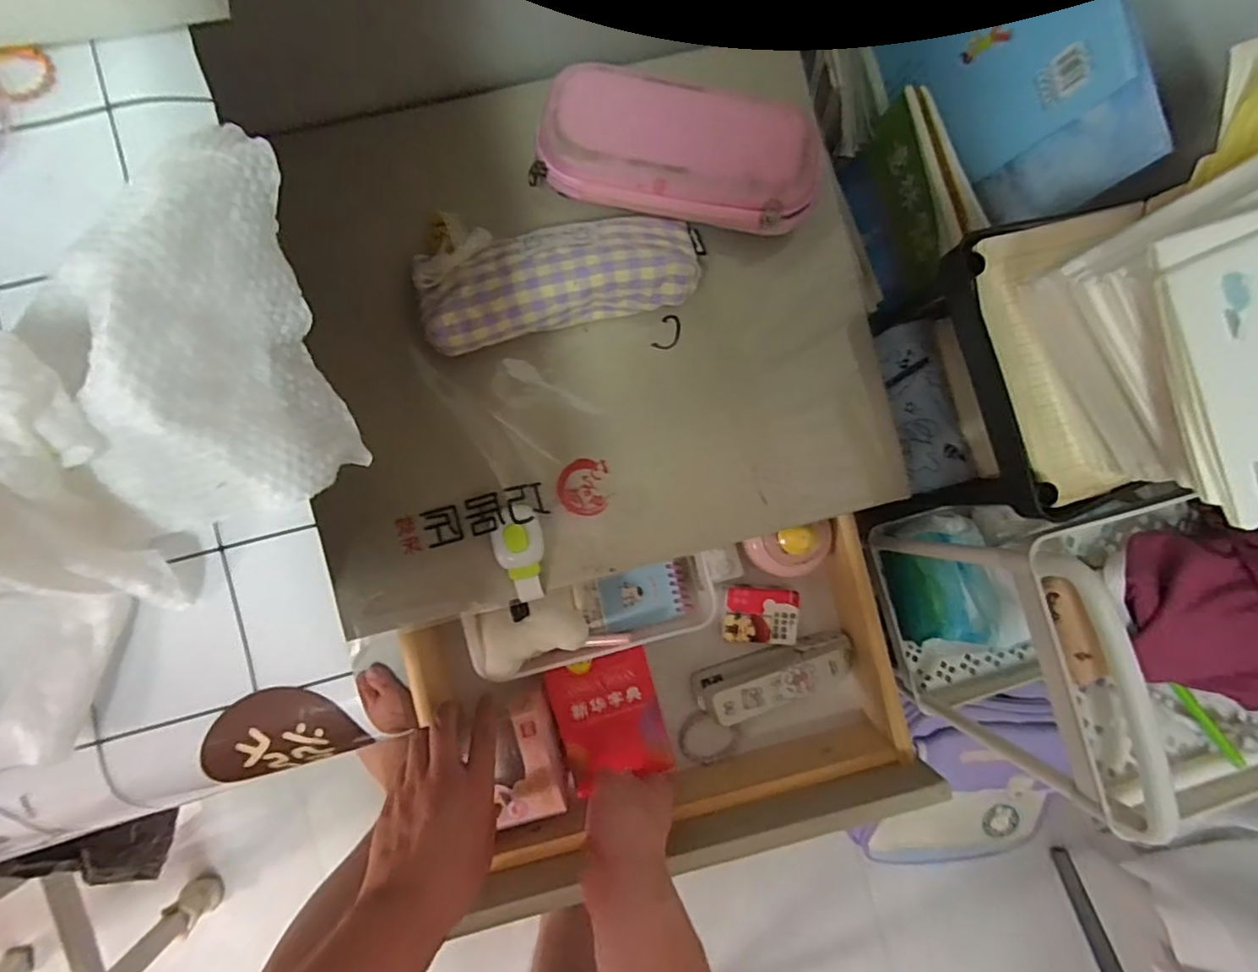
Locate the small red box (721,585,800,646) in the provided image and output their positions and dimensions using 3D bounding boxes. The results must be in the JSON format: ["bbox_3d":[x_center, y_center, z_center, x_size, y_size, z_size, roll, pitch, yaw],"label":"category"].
[{"bbox_3d":[0.131,0.129,0.583,0.073,0.012,0.055,6,88,-6],"label":"small red box"}]

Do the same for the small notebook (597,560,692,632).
[{"bbox_3d":[0.015,0.103,0.557,0.083,0.009,0.051,-12,90,-6],"label":"small notebook"}]

